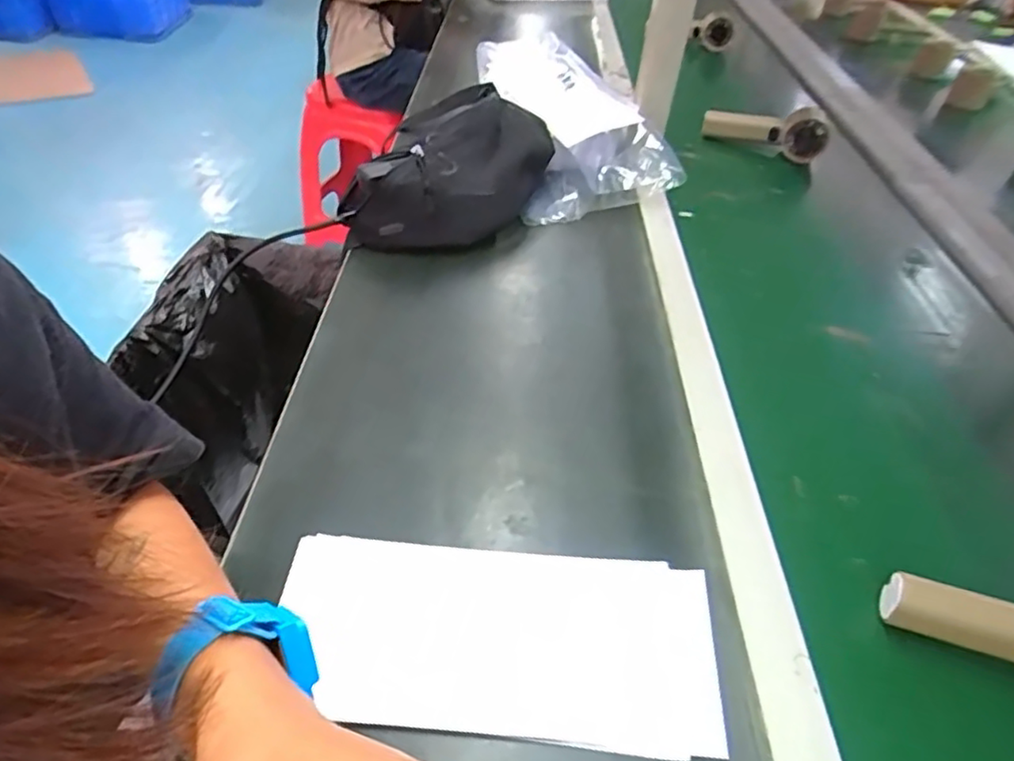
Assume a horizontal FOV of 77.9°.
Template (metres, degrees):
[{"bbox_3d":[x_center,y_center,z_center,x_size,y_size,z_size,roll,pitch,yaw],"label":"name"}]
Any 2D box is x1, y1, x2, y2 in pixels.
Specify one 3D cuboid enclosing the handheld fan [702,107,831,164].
[{"bbox_3d":[0.353,-0.339,0.854,0.163,0.053,0.038,10,45,12],"label":"handheld fan"}]

